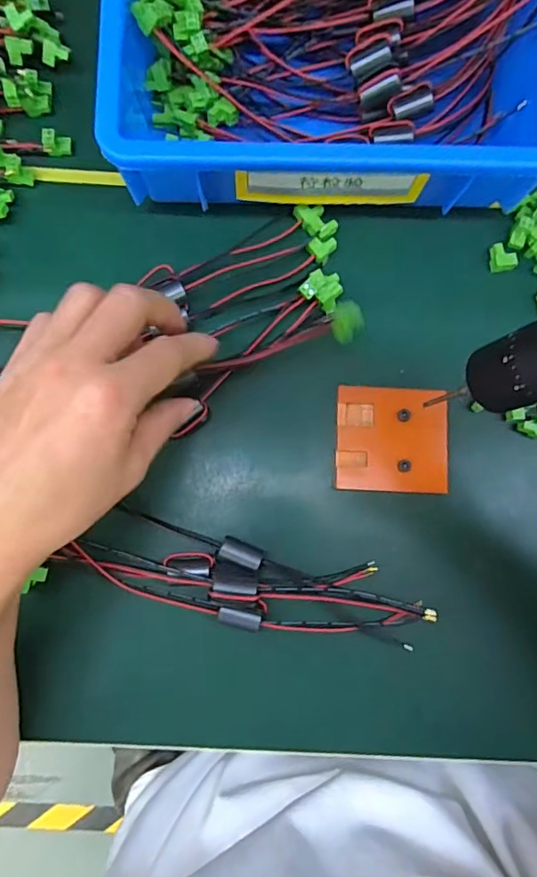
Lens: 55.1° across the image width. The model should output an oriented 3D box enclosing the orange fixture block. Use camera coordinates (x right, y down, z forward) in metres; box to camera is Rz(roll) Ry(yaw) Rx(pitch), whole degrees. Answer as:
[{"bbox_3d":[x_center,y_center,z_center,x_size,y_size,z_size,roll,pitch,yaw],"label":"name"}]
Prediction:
[{"bbox_3d":[0.085,0.000,0.353,0.074,0.006,0.072,2,82,-1],"label":"orange fixture block"}]

